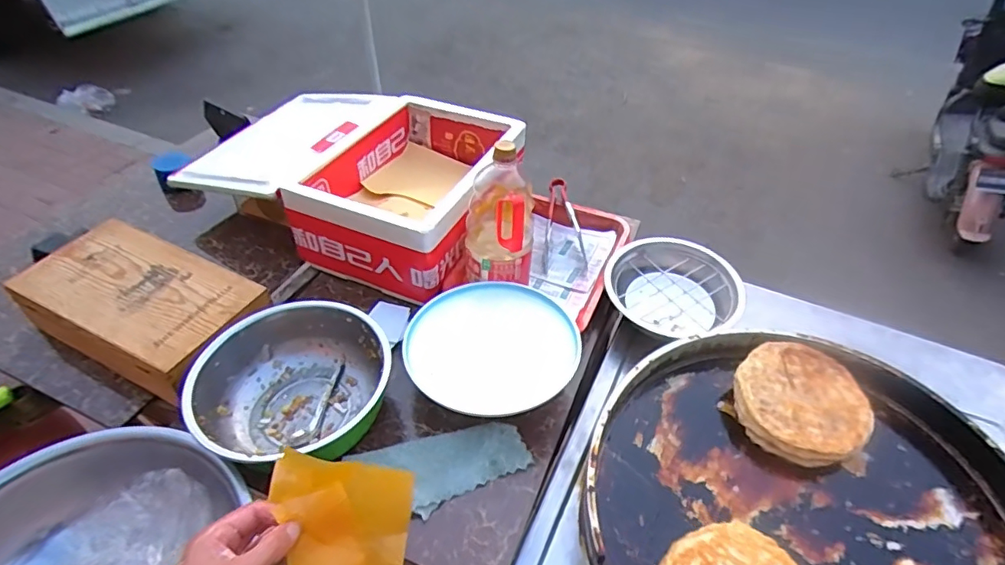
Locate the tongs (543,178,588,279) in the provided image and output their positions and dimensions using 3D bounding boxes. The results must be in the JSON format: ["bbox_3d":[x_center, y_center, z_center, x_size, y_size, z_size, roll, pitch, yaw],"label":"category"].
[{"bbox_3d":[0.118,-0.111,1.078,0.080,0.028,0.221,-1,67,-3],"label":"tongs"}]

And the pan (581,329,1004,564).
[{"bbox_3d":[0.374,0.285,0.668,0.524,0.069,0.505,1,45,-1],"label":"pan"}]

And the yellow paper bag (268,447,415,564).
[{"bbox_3d":[-0.132,0.217,0.434,0.112,0.044,0.139,14,65,-22],"label":"yellow paper bag"}]

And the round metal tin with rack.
[{"bbox_3d":[0.301,0.012,0.959,0.232,0.065,0.196,15,46,12],"label":"round metal tin with rack"}]

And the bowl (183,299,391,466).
[{"bbox_3d":[-0.288,0.149,0.770,0.248,0.109,0.256,1,45,-1],"label":"bowl"}]

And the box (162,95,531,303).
[{"bbox_3d":[-0.299,-0.228,1.088,0.599,0.156,0.438,16,46,14],"label":"box"}]

